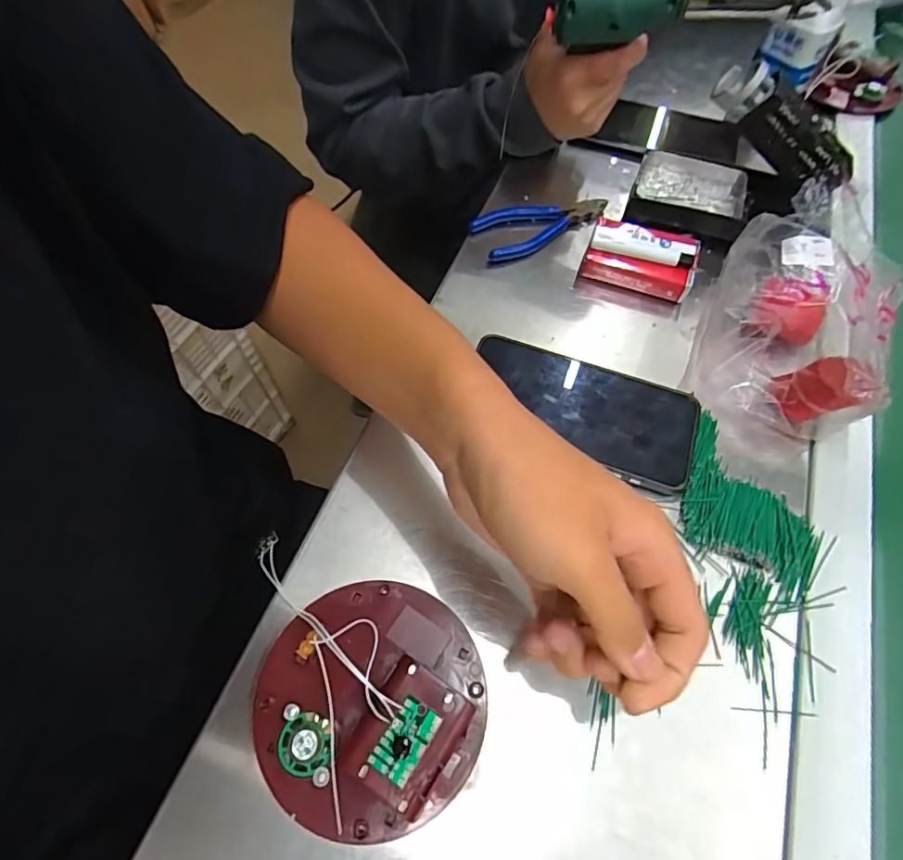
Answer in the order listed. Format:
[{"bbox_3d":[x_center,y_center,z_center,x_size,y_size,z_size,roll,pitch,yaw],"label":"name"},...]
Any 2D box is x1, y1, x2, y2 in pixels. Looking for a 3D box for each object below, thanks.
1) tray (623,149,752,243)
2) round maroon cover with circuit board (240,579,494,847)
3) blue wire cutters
[{"bbox_3d":[0.211,-0.206,0.460,0.096,0.024,0.084,19,63,9],"label":"tray"},{"bbox_3d":[-0.044,0.141,0.269,0.121,0.027,0.117,1,62,-1],"label":"round maroon cover with circuit board"},{"bbox_3d":[0.079,-0.186,0.460,0.117,0.018,0.049,-23,65,-13],"label":"blue wire cutters"}]

